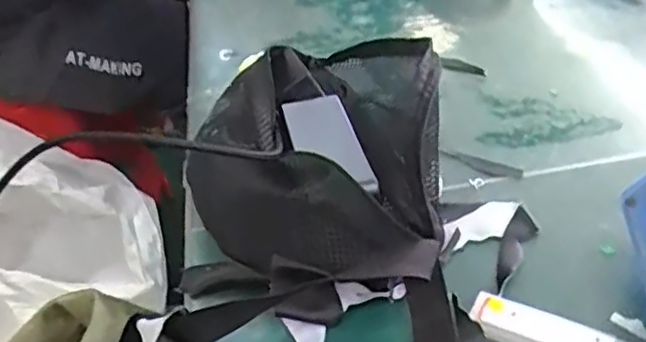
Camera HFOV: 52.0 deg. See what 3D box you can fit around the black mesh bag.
[{"bbox_3d":[-0.005,-0.031,0.495,0.174,0.096,0.298,-4,37,2],"label":"black mesh bag"}]

